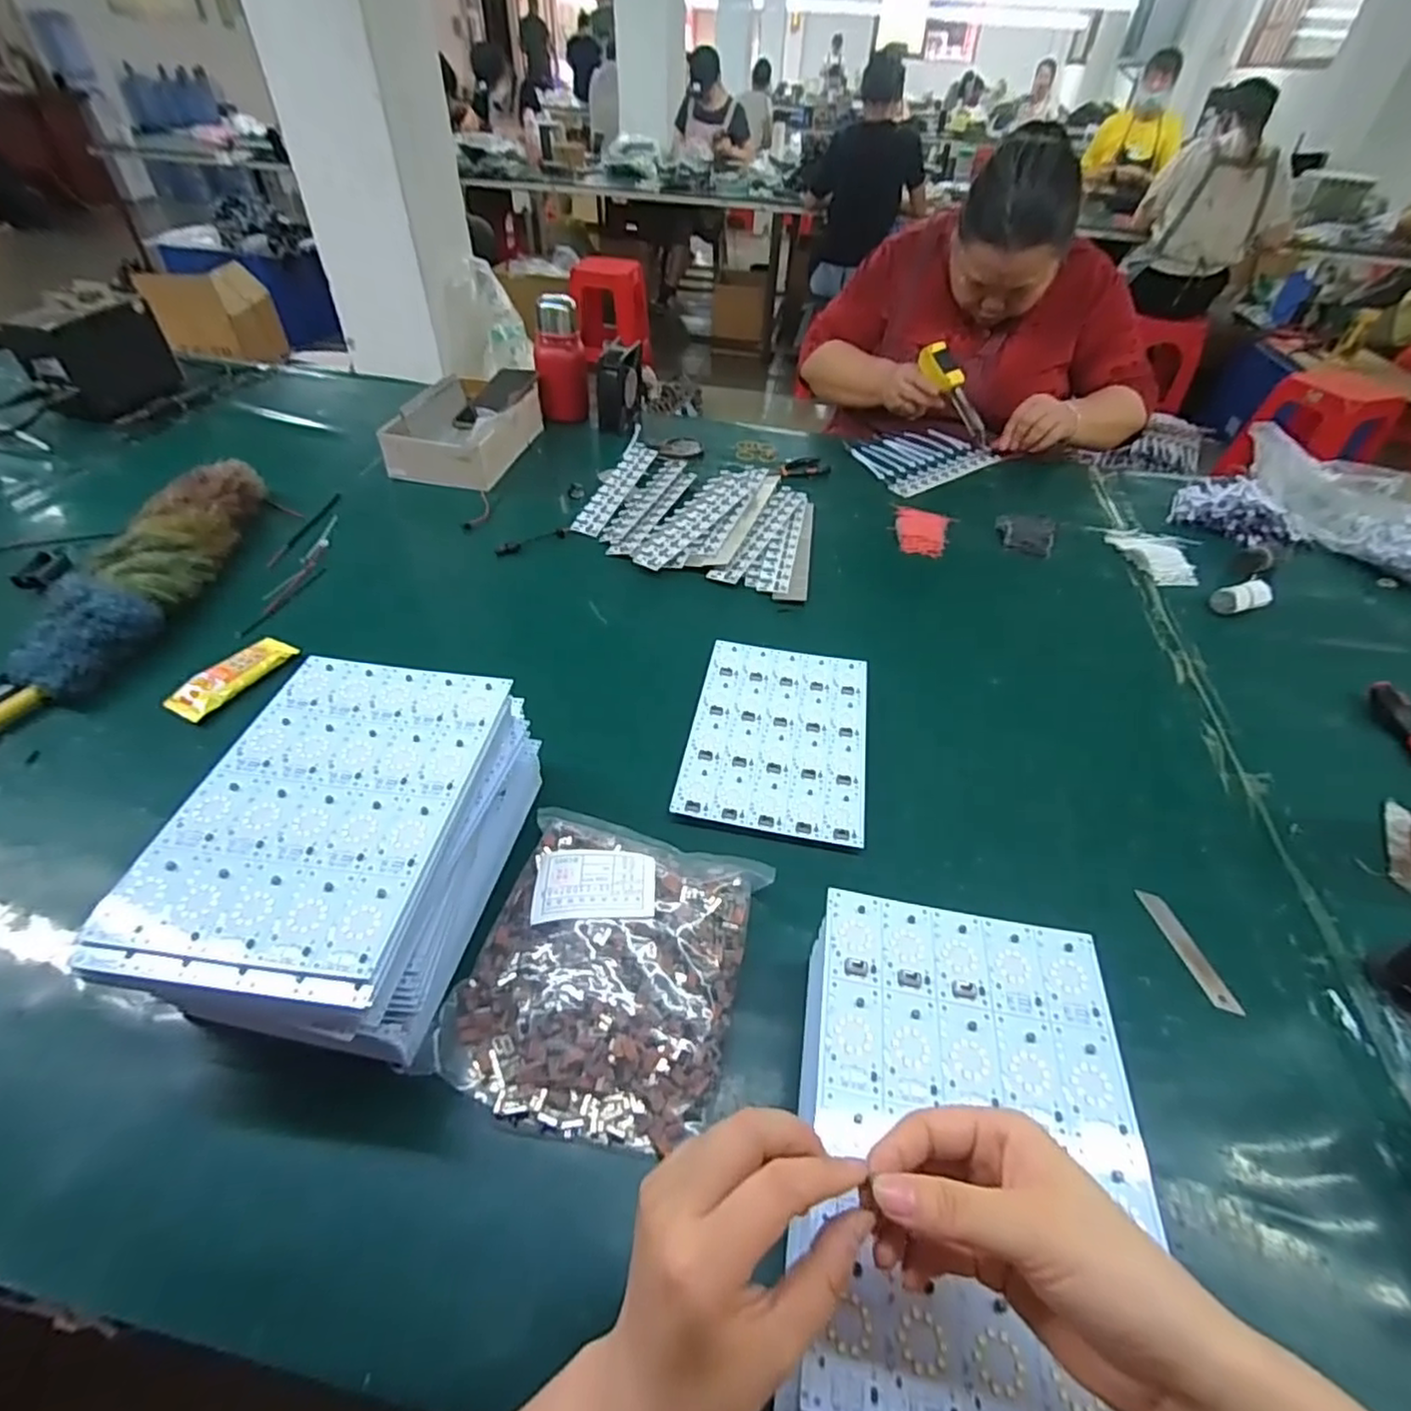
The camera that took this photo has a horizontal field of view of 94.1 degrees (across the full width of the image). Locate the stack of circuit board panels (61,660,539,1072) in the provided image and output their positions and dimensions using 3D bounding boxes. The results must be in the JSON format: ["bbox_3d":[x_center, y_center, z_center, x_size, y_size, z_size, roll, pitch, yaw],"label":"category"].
[{"bbox_3d":[-0.245,0.095,0.469,0.166,0.111,0.251,8,47,5],"label":"stack of circuit board panels"}]

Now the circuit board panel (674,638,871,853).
[{"bbox_3d":[0.073,0.024,0.642,0.165,0.010,0.238,9,47,6],"label":"circuit board panel"}]

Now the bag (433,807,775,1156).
[{"bbox_3d":[-0.067,0.175,0.458,0.180,0.044,0.207,13,47,10],"label":"bag"}]

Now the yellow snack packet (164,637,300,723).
[{"bbox_3d":[-0.471,-0.030,0.655,0.041,0.021,0.119,19,48,15],"label":"yellow snack packet"}]

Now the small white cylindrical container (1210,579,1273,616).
[{"bbox_3d":[0.674,-0.136,0.825,0.071,0.035,0.033,-11,48,-13],"label":"small white cylindrical container"}]

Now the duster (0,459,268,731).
[{"bbox_3d":[-0.618,-0.106,0.692,0.110,0.070,0.571,6,44,3],"label":"duster"}]

